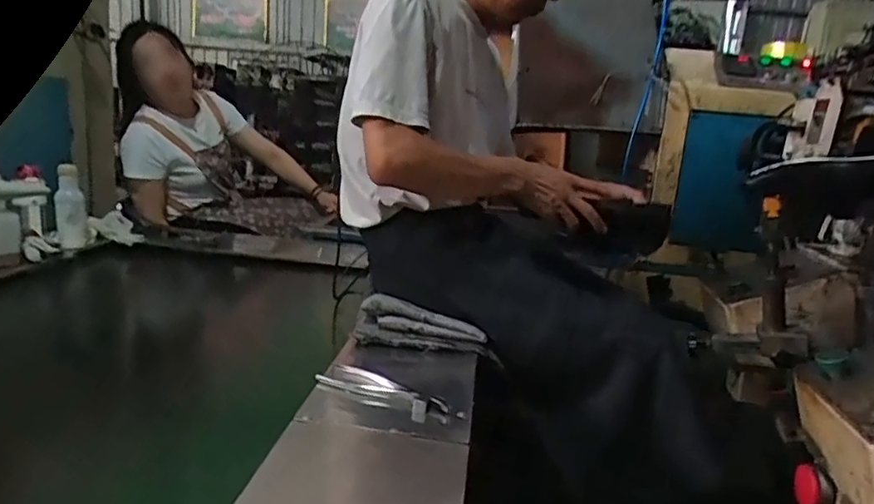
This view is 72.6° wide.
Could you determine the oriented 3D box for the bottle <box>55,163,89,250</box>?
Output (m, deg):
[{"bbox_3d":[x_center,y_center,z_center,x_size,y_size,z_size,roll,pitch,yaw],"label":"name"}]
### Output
[{"bbox_3d":[-0.893,-0.101,1.458,0.065,0.203,0.060,-5,16,-34],"label":"bottle"}]

